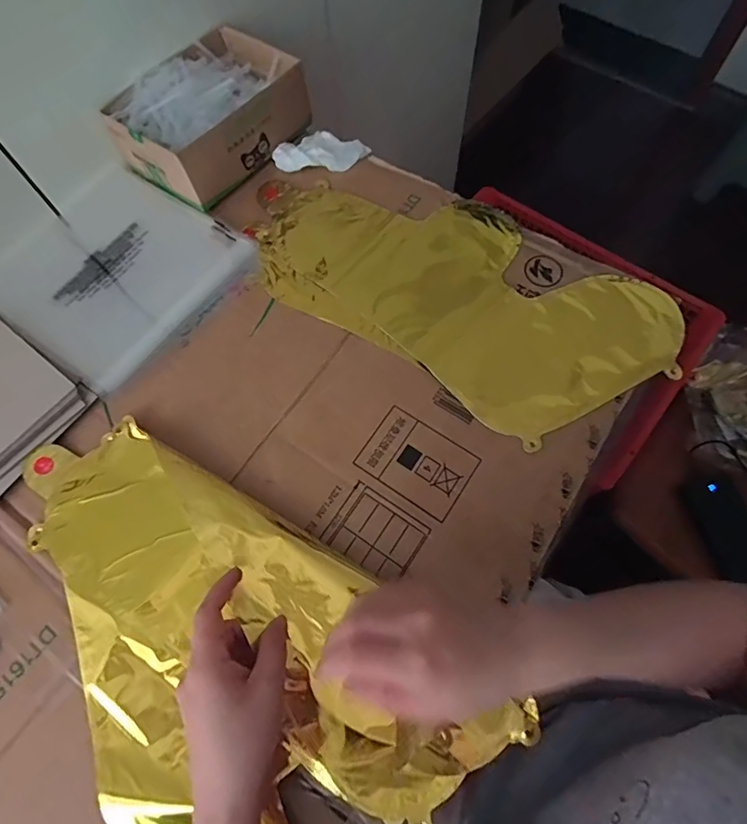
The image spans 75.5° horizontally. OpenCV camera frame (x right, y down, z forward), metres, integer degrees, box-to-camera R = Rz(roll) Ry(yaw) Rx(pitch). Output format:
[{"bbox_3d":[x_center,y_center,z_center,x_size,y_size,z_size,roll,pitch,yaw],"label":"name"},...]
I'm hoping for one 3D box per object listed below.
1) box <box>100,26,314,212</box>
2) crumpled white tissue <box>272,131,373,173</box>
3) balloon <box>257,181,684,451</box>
[{"bbox_3d":[-0.173,-0.322,0.523,0.131,0.074,0.182,33,72,15],"label":"box"},{"bbox_3d":[-0.058,-0.291,0.536,0.102,0.018,0.044,-1,67,2],"label":"crumpled white tissue"},{"bbox_3d":[0.072,-0.127,0.468,0.402,0.013,0.201,32,72,15],"label":"balloon"}]

